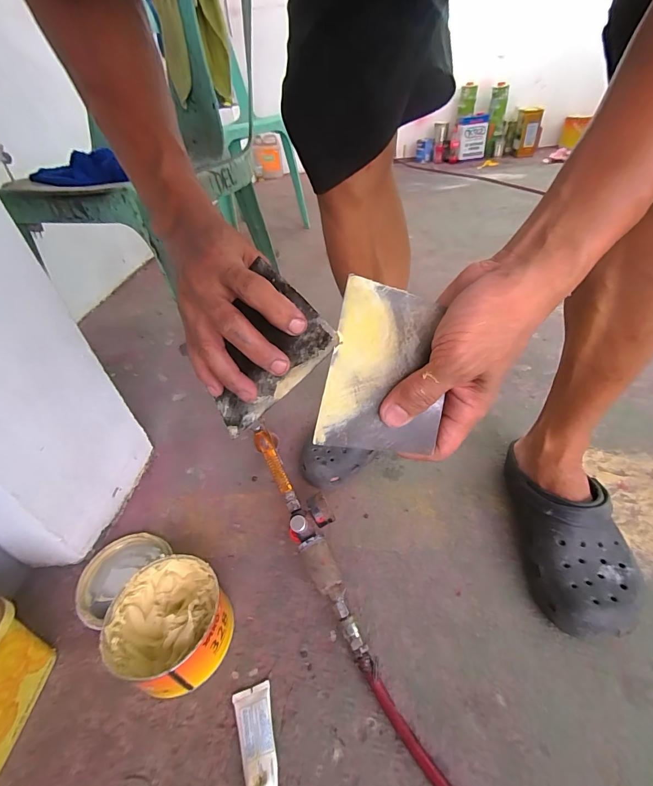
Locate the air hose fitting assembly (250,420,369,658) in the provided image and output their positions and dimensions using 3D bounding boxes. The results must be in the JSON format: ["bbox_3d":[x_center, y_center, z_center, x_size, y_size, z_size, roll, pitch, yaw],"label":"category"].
[{"bbox_3d":[-0.023,0.159,0.468,0.054,0.030,0.301,-22,59,-16],"label":"air hose fitting assembly"}]

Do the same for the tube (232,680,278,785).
[{"bbox_3d":[-0.068,0.341,0.358,0.036,0.021,0.094,-16,41,-11],"label":"tube"}]

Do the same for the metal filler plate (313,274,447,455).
[{"bbox_3d":[0.043,-0.014,0.263,0.083,0.117,0.004,13,9,3],"label":"metal filler plate"}]

